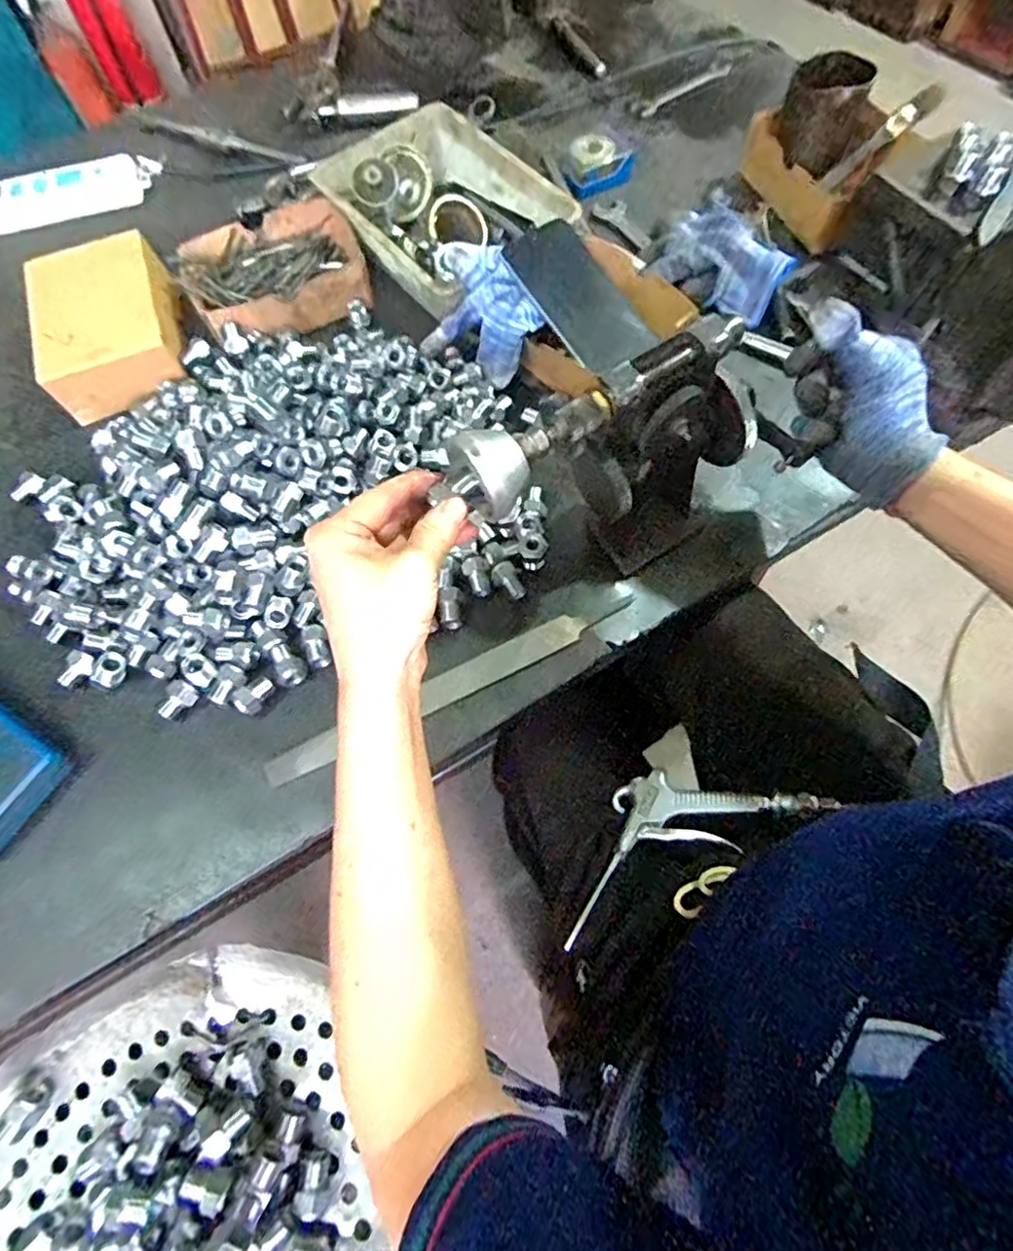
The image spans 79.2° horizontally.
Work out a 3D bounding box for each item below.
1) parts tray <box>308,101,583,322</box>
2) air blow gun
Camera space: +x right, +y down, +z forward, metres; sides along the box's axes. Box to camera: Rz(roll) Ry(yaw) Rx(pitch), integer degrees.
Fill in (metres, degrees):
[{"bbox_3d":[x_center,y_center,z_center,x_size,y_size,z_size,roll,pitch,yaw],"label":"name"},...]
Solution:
[{"bbox_3d":[-0.065,-0.424,0.631,0.168,0.065,0.243,-37,69,-13],"label":"parts tray"},{"bbox_3d":[0.153,0.178,0.523,0.232,0.030,0.109,-20,66,9],"label":"air blow gun"}]

